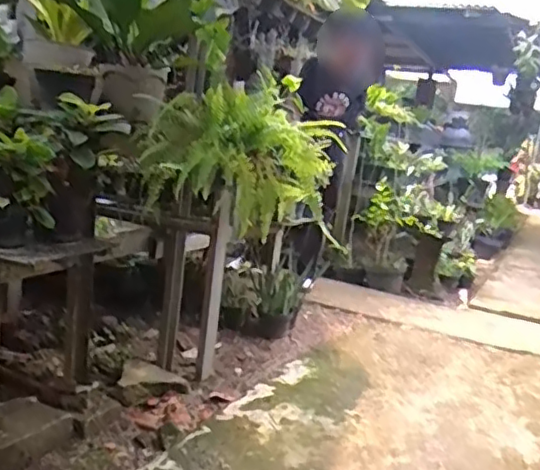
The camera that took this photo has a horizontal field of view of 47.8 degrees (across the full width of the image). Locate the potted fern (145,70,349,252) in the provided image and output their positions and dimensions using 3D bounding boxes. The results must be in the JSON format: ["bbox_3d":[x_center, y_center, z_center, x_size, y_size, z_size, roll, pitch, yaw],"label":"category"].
[{"bbox_3d":[-0.075,-0.237,1.886,0.563,0.399,0.674,7,9,2],"label":"potted fern"}]

